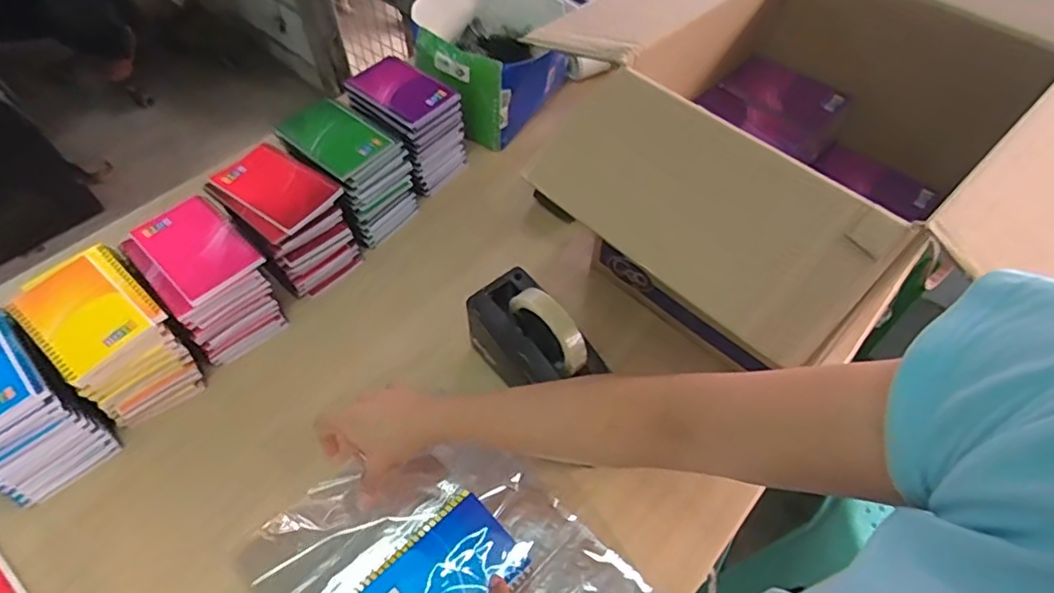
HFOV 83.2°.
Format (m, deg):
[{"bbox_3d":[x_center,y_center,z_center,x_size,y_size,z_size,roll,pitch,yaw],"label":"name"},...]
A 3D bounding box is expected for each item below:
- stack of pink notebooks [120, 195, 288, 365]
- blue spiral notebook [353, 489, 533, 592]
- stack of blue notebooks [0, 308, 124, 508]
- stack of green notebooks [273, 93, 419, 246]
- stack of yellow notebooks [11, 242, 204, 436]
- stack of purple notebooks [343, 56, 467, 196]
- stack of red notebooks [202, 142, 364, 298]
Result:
[{"bbox_3d":[-0.349,-0.017,0.654,0.097,0.116,0.131,-38,63,-24],"label":"stack of pink notebooks"},{"bbox_3d":[-0.070,0.240,0.503,0.130,0.013,0.091,-37,63,-23],"label":"blue spiral notebook"},{"bbox_3d":[-0.491,0.098,0.563,0.143,0.118,0.098,35,62,22],"label":"stack of blue notebooks"},{"bbox_3d":[-0.224,-0.158,0.753,0.137,0.123,0.104,33,61,21],"label":"stack of green notebooks"},{"bbox_3d":[-0.422,0.041,0.607,0.134,0.121,0.095,36,62,22],"label":"stack of yellow notebooks"},{"bbox_3d":[-0.164,-0.235,0.816,0.110,0.125,0.139,-37,63,-23],"label":"stack of purple notebooks"},{"bbox_3d":[-0.289,-0.091,0.711,0.141,0.126,0.099,34,61,21],"label":"stack of red notebooks"}]

